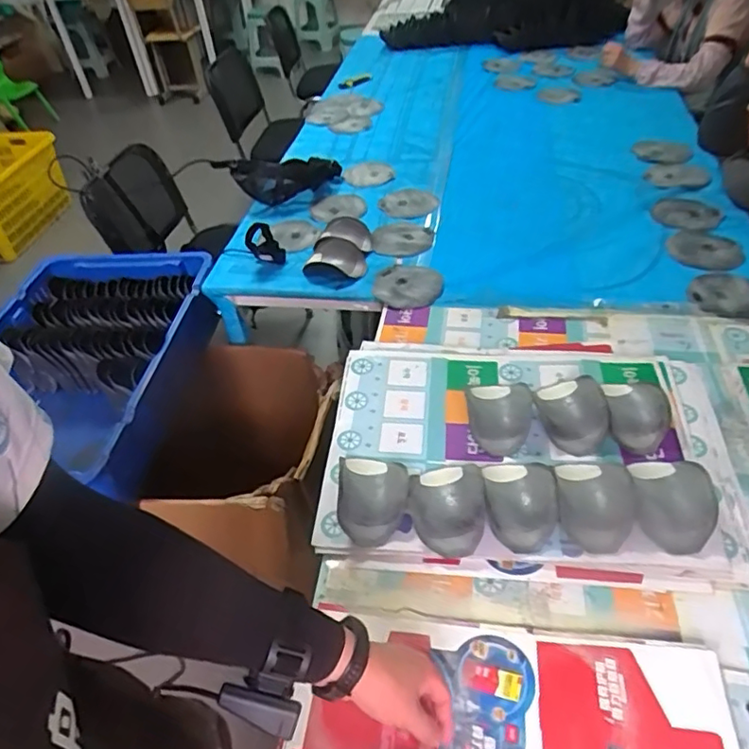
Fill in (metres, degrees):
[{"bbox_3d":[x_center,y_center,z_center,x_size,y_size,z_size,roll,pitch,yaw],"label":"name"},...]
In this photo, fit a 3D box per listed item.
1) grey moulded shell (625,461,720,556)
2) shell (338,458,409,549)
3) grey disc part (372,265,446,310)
[{"bbox_3d":[0.403,0.175,0.766,0.102,0.037,0.145,3,44,6],"label":"grey moulded shell"},{"bbox_3d":[-0.002,0.172,0.805,0.099,0.039,0.140,-2,44,1],"label":"shell"},{"bbox_3d":[0.068,-0.192,1.182,0.137,0.019,0.145,-9,44,-2],"label":"grey disc part"}]

